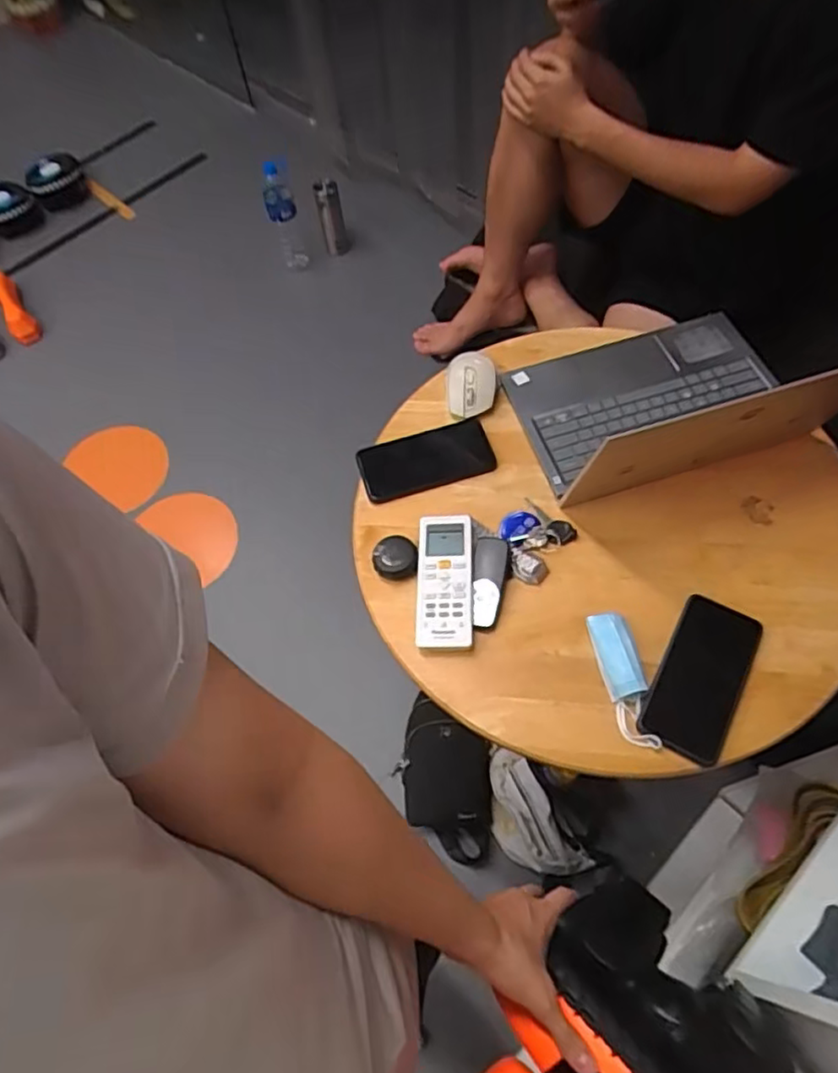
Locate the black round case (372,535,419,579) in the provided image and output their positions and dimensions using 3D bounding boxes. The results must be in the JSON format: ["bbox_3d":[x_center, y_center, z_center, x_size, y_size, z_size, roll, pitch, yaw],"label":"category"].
[{"bbox_3d":[-0.026,0.024,0.758,0.049,0.020,0.045,-1,61,2],"label":"black round case"}]

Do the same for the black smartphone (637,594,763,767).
[{"bbox_3d":[0.289,0.141,0.669,0.079,0.012,0.170,28,66,17],"label":"black smartphone"}]

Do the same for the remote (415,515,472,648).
[{"bbox_3d":[0.028,0.048,0.737,0.061,0.022,0.161,0,61,3],"label":"remote"}]

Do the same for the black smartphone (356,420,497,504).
[{"bbox_3d":[0.010,-0.095,0.834,0.166,0.017,0.082,-15,62,-5],"label":"black smartphone"}]

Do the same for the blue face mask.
[{"bbox_3d":[0.208,0.143,0.663,0.038,0.032,0.137,-12,62,-2],"label":"blue face mask"}]

